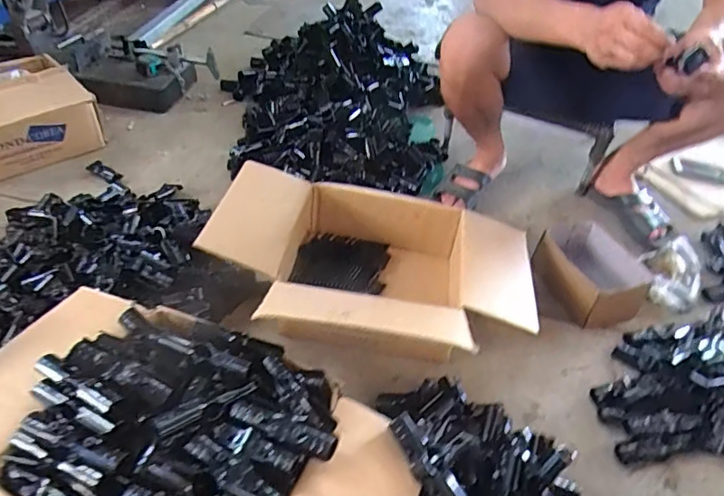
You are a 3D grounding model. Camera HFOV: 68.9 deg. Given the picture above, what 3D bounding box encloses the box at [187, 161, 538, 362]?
[{"bbox_3d":[0.002,0.060,0.926,0.518,0.229,0.380,8,42,1],"label":"box"}]

